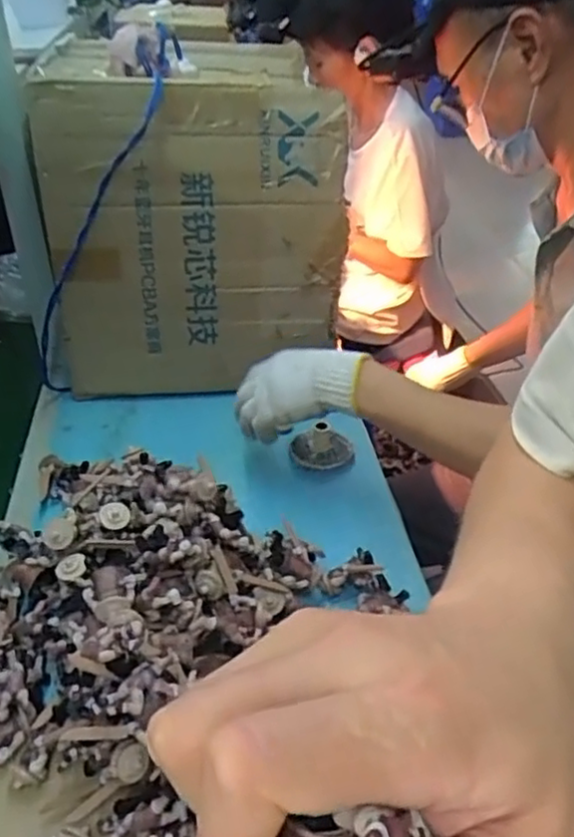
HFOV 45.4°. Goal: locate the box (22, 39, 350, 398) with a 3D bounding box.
[{"bbox_3d":[-0.133,-0.280,0.951,0.398,0.378,0.316,-9,35,-15],"label":"box"}]

